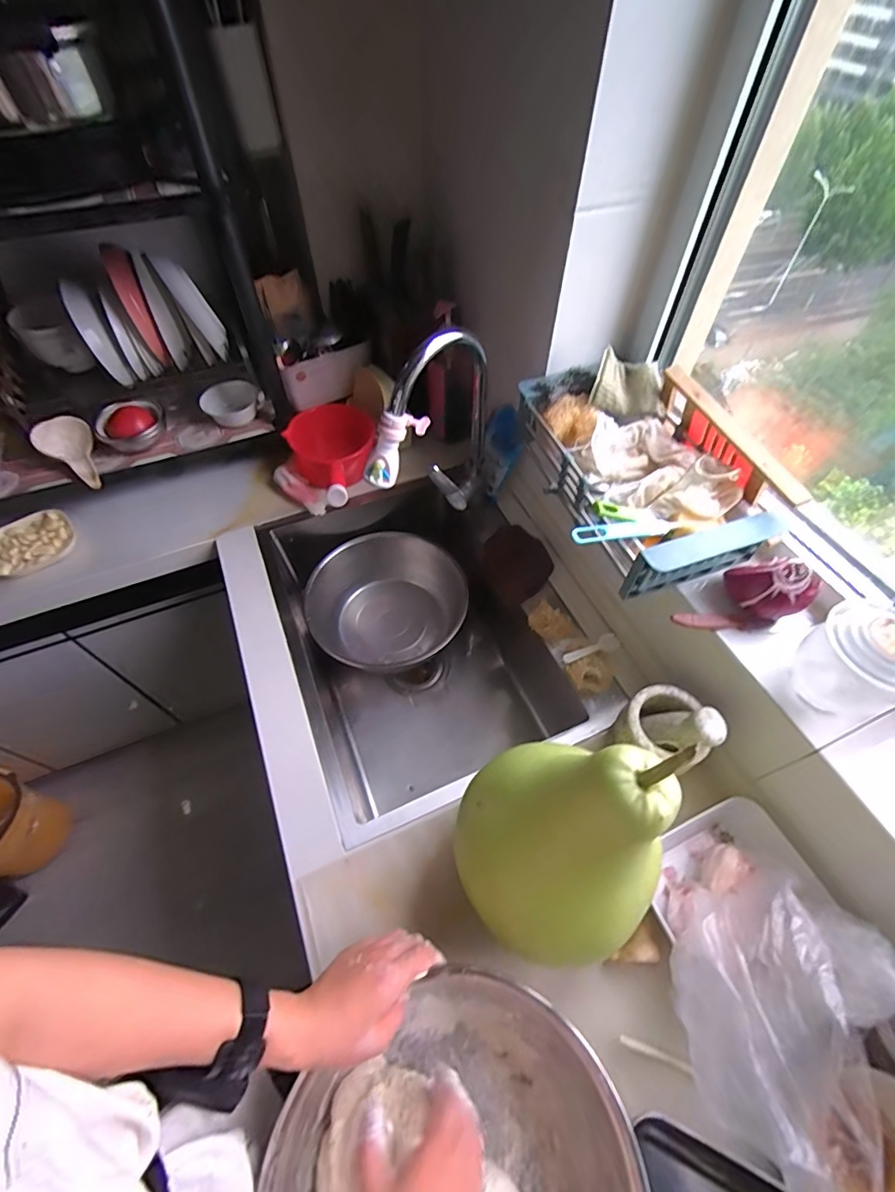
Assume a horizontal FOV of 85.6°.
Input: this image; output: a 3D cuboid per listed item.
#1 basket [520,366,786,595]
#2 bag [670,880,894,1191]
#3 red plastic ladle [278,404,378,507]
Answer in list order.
[{"bbox_3d":[0.254,-0.175,0.685,0.194,0.109,0.367,-15,57,-11],"label":"basket"},{"bbox_3d":[0.330,0.383,0.410,0.194,0.129,0.218,-14,57,-10],"label":"bag"},{"bbox_3d":[-0.226,-0.297,0.966,0.143,0.091,0.167,24,59,15],"label":"red plastic ladle"}]

